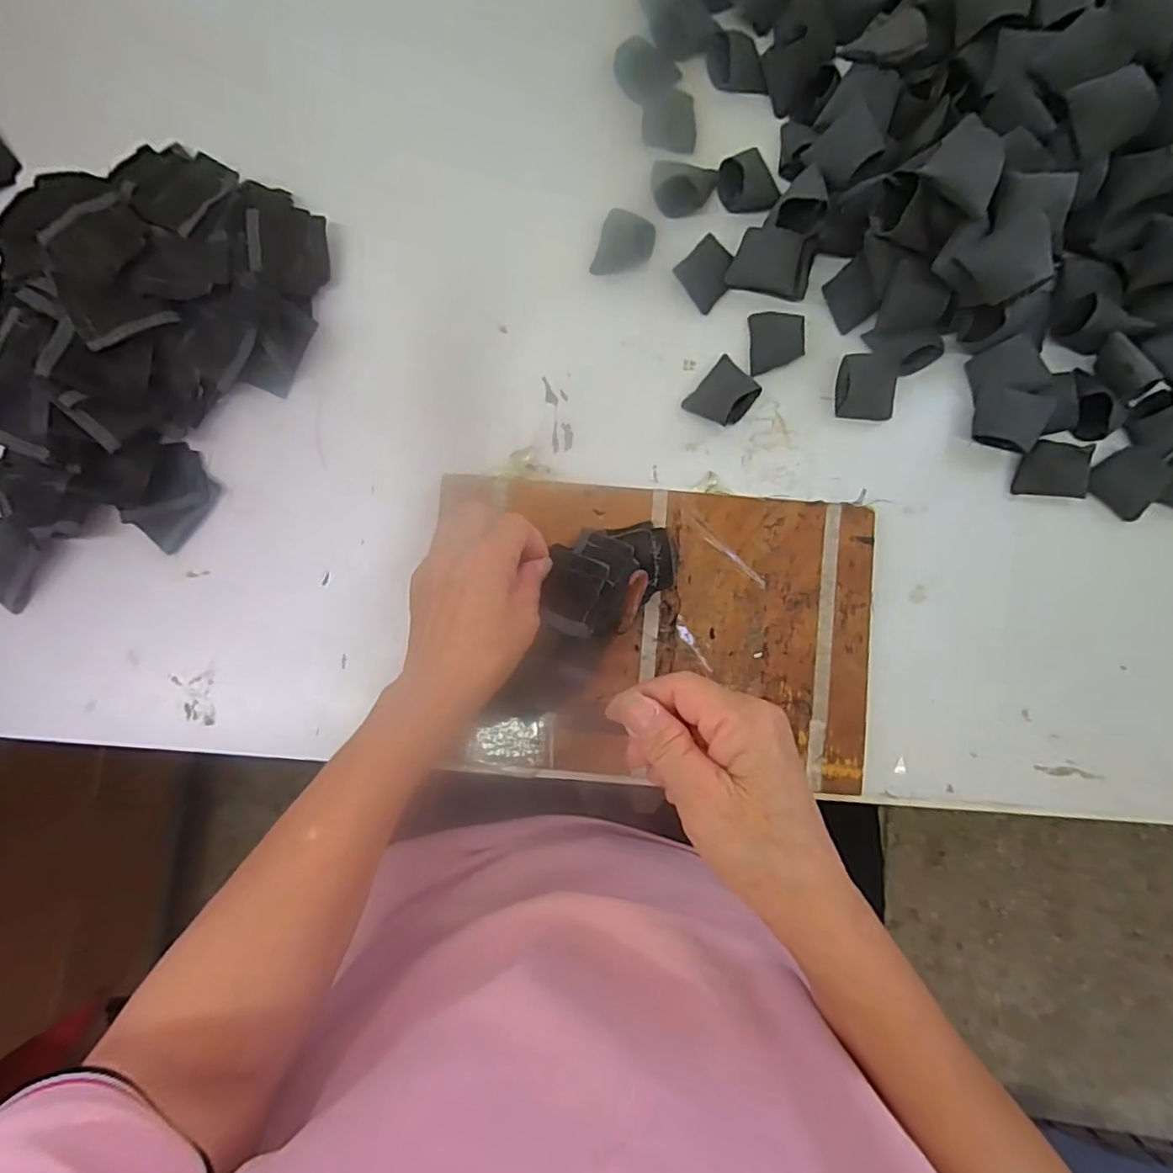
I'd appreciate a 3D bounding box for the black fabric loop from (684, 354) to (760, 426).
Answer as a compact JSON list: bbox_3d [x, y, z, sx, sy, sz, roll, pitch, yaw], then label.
[{"bbox_3d":[0.089,-0.123,0.401,0.034,0.013,0.040,41,87,3],"label":"black fabric loop"}]

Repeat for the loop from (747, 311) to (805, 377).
[{"bbox_3d":[0.125,-0.160,0.404,0.036,0.007,0.039,0,85,0],"label":"loop"}]

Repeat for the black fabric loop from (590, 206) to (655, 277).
[{"bbox_3d":[0.026,-0.228,0.413,0.035,0.014,0.042,18,86,2],"label":"black fabric loop"}]

